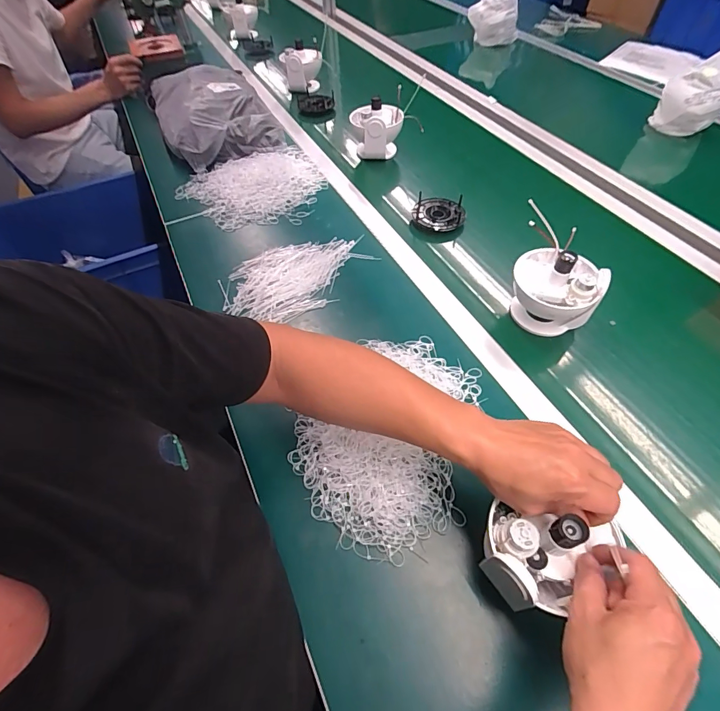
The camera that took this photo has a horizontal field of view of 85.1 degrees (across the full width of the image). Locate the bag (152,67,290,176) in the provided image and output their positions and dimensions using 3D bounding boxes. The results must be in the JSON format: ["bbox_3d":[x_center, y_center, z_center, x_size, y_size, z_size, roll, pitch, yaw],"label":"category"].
[{"bbox_3d":[-0.353,-0.574,0.930,0.237,0.113,0.297,-26,57,-17],"label":"bag"}]

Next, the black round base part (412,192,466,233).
[{"bbox_3d":[0.152,-0.277,0.762,0.097,0.024,0.091,-1,54,1],"label":"black round base part"}]

